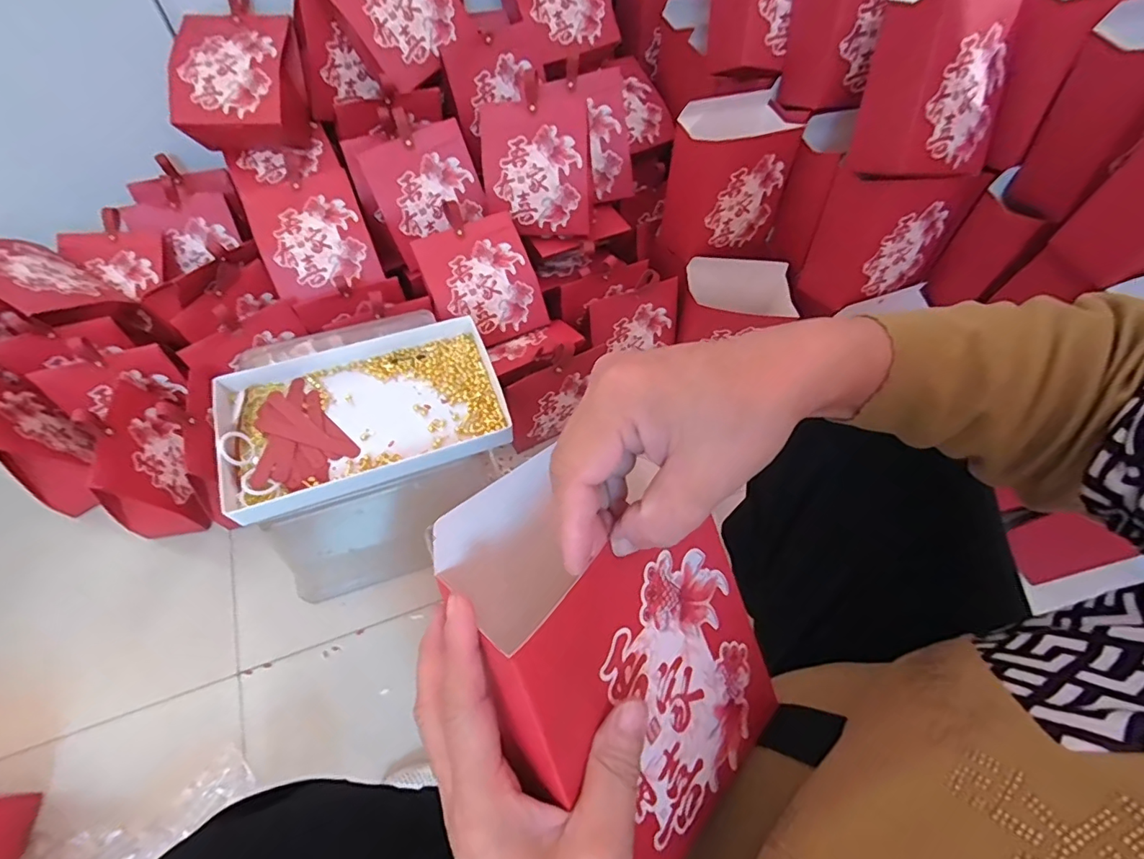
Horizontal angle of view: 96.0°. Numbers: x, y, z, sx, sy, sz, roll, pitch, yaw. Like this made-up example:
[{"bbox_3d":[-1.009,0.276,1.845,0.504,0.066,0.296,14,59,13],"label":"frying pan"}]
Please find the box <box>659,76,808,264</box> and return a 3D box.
[{"bbox_3d":[0.226,-0.362,0.764,0.176,0.189,0.125,-10,61,-10],"label":"box"}]

